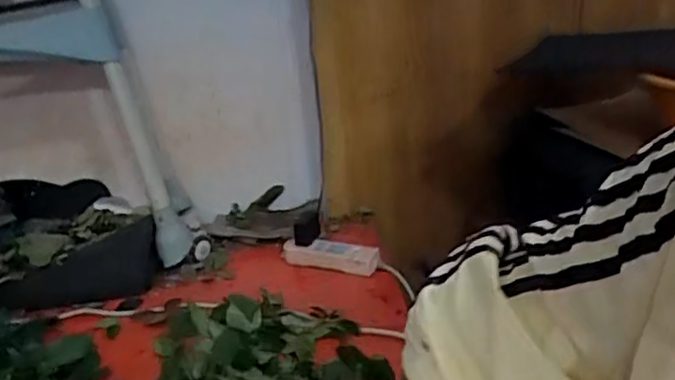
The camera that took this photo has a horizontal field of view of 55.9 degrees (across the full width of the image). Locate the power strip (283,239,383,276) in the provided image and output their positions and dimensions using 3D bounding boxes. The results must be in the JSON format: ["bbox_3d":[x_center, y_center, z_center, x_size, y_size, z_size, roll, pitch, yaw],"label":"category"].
[{"bbox_3d":[-0.015,0.109,1.115,0.183,0.036,0.052,4,23,21],"label":"power strip"}]

